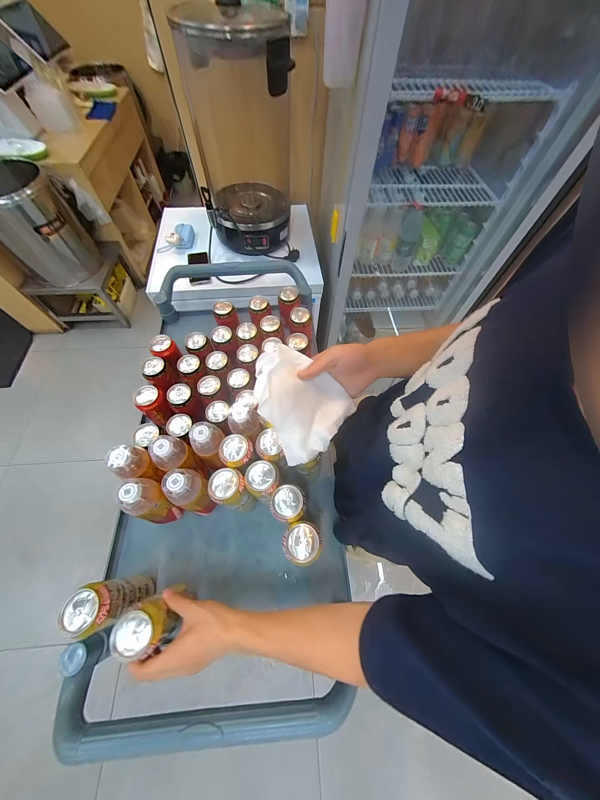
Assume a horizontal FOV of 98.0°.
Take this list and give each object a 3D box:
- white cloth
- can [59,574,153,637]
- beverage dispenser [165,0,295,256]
[{"bbox_3d":[0.000,0.001,0.369,0.150,0.032,0.129,48,66,-20],"label":"white cloth"},{"bbox_3d":[-0.311,0.335,0.442,0.060,0.169,0.060,1,63,-2],"label":"can"},{"bbox_3d":[-0.172,-0.779,0.810,0.262,0.532,0.278,-8,63,-6],"label":"beverage dispenser"}]

